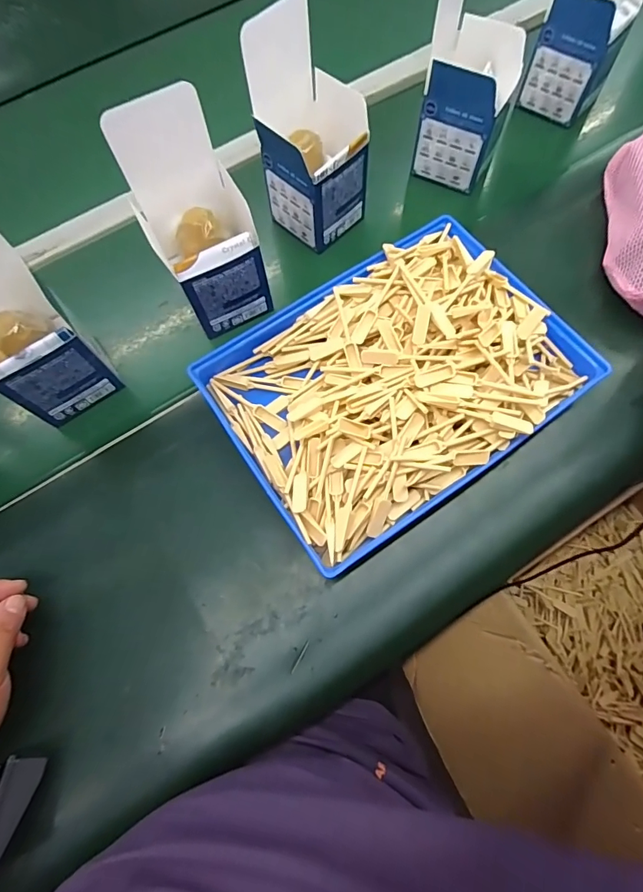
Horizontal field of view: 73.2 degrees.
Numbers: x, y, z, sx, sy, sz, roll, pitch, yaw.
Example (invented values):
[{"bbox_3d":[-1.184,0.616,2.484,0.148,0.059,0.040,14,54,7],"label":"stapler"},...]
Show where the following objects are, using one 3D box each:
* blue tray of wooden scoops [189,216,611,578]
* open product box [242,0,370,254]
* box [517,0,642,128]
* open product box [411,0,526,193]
[{"bbox_3d":[0.068,-0.067,0.403,0.312,0.048,0.234,-33,74,-9],"label":"blue tray of wooden scoops"},{"bbox_3d":[-0.005,-0.314,0.442,0.102,0.167,0.096,-44,76,-12],"label":"open product box"},{"bbox_3d":[0.311,-0.497,0.517,0.099,0.175,0.091,39,76,13],"label":"box"},{"bbox_3d":[0.163,-0.391,0.480,0.092,0.182,0.097,28,74,10],"label":"open product box"}]

